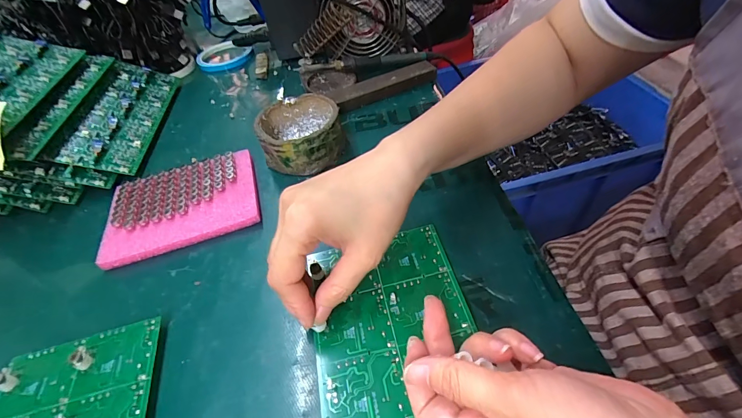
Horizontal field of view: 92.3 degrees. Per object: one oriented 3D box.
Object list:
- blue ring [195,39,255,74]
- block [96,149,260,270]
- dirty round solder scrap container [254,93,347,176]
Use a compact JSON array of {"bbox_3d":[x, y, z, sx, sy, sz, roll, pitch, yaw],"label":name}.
[{"bbox_3d":[-0.242,-0.248,0.582,0.082,0.014,0.081,-4,47,4],"label":"blue ring"},{"bbox_3d":[-0.184,-0.006,0.351,0.138,0.019,0.101,-17,48,-9],"label":"block"},{"bbox_3d":[-0.075,-0.082,0.383,0.084,0.042,0.083,-4,47,4],"label":"dirty round solder scrap container"}]

